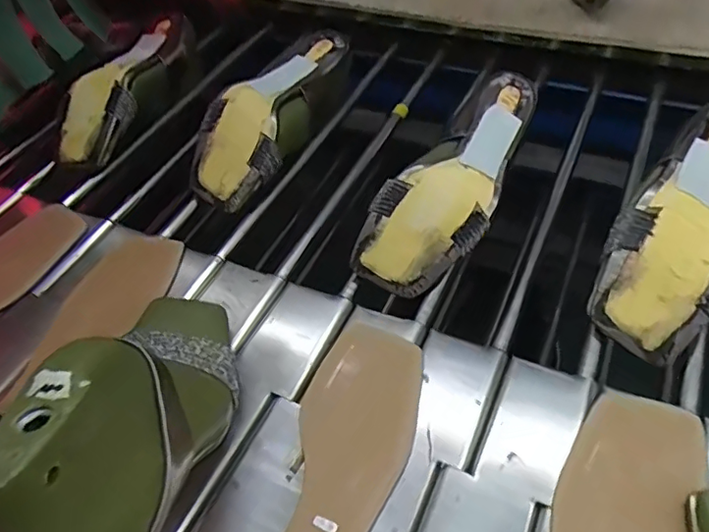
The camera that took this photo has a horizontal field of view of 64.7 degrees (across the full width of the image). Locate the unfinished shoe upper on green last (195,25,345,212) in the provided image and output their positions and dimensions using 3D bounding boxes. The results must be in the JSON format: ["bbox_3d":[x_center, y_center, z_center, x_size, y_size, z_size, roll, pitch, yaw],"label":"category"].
[{"bbox_3d":[-0.088,-0.157,0.573,0.083,0.074,0.219,15,54,18],"label":"unfinished shoe upper on green last"}]

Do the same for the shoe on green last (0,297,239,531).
[{"bbox_3d":[-0.121,0.074,0.323,0.067,0.168,0.228,-9,50,-2],"label":"shoe on green last"}]

